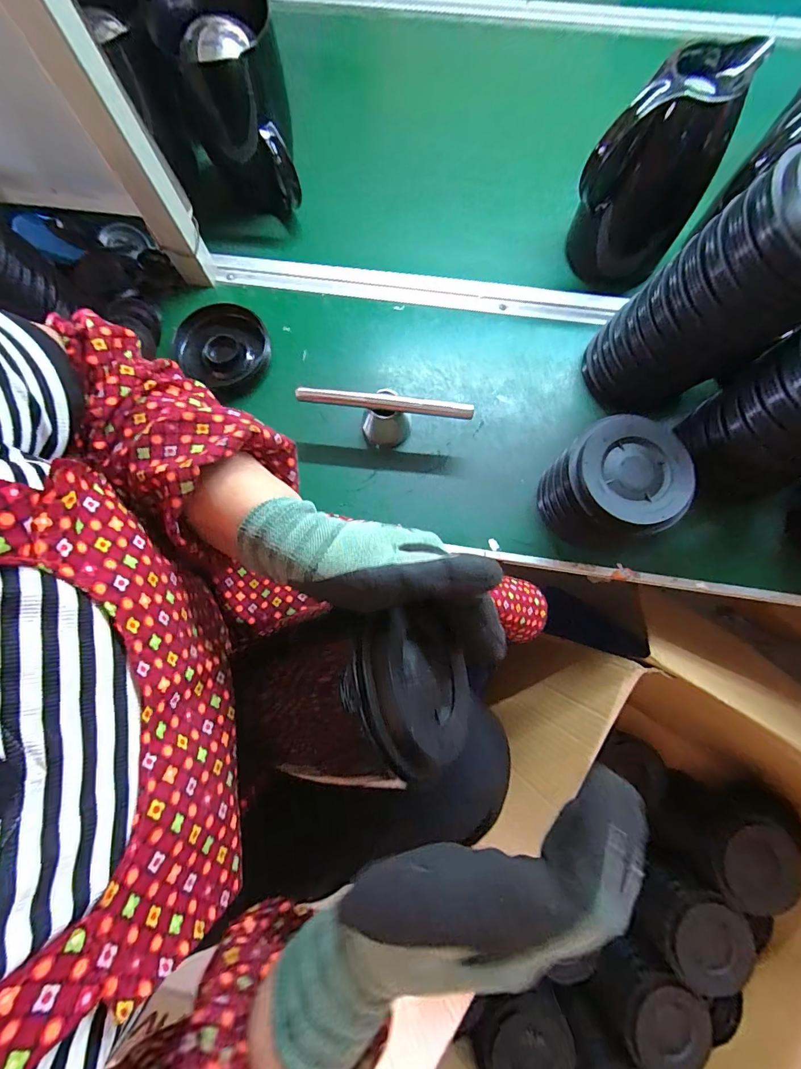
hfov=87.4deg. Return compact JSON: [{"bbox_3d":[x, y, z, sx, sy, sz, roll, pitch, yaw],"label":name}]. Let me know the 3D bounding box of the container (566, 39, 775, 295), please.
[{"bbox_3d":[0.287,-0.408,0.482,0.117,0.191,0.119,0,77,1],"label":"container"}]

